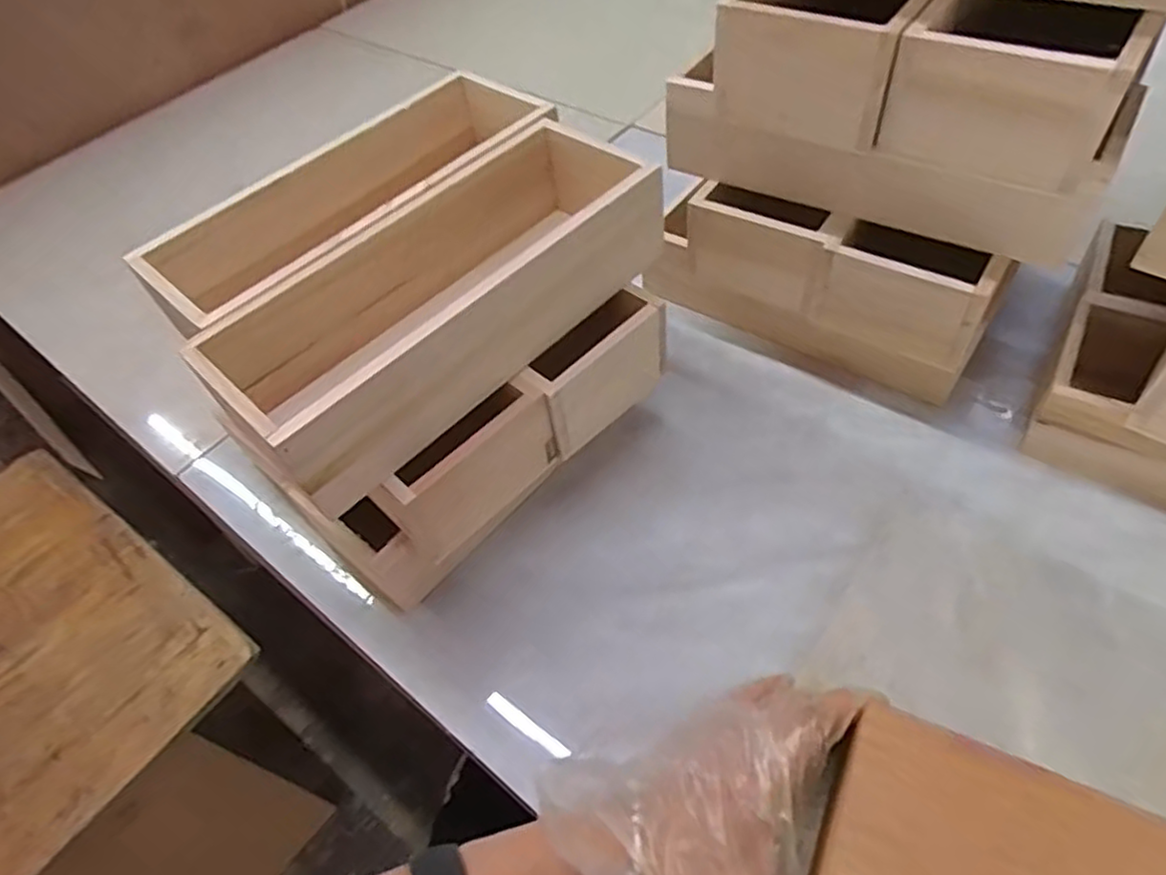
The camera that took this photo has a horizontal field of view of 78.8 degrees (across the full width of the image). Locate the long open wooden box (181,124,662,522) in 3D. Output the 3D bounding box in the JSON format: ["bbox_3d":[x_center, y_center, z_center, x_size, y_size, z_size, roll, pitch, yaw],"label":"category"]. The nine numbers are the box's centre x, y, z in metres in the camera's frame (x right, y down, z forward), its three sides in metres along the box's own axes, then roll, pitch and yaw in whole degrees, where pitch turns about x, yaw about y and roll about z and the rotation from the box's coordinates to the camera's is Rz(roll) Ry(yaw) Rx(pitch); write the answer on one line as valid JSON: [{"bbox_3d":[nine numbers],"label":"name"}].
[{"bbox_3d":[-0.065,-0.092,0.414,0.104,0.063,0.298,33,63,29],"label":"long open wooden box"}]

